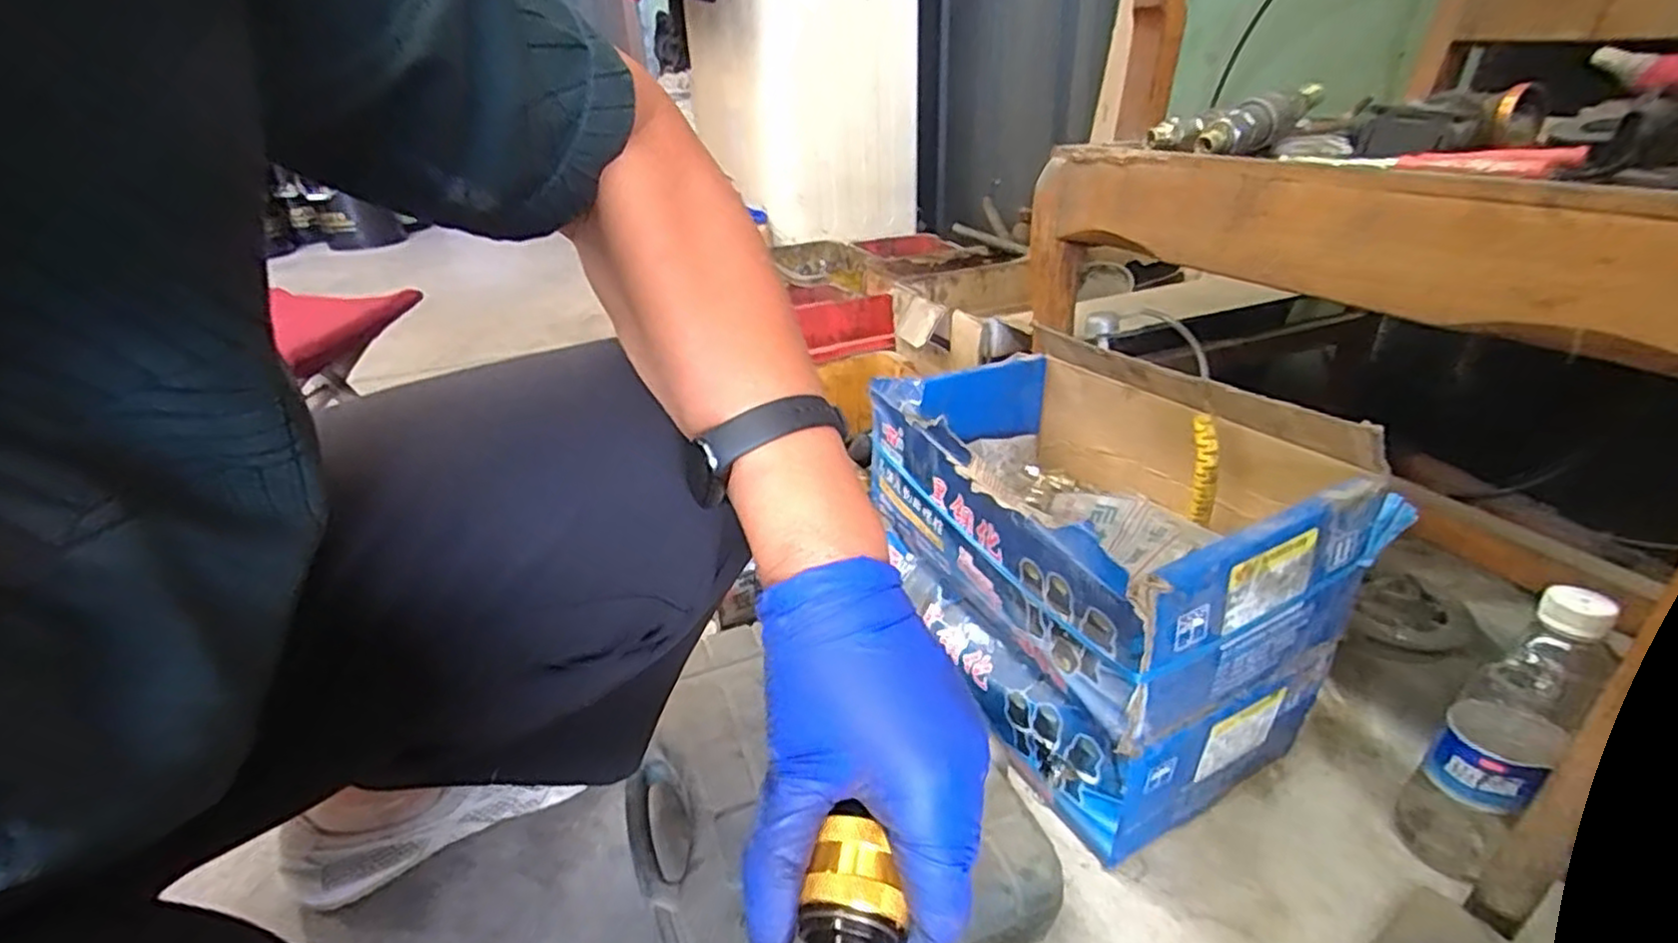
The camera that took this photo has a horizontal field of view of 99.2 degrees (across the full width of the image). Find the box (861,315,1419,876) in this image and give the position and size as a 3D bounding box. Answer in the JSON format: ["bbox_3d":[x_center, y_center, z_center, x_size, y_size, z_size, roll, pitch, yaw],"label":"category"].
[{"bbox_3d":[0.197,0.074,0.604,0.232,0.269,0.337,-16,32,-22],"label":"box"}]

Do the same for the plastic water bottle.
[{"bbox_3d":[0.435,0.171,0.470,0.061,0.220,0.056,-23,34,-32],"label":"plastic water bottle"}]

